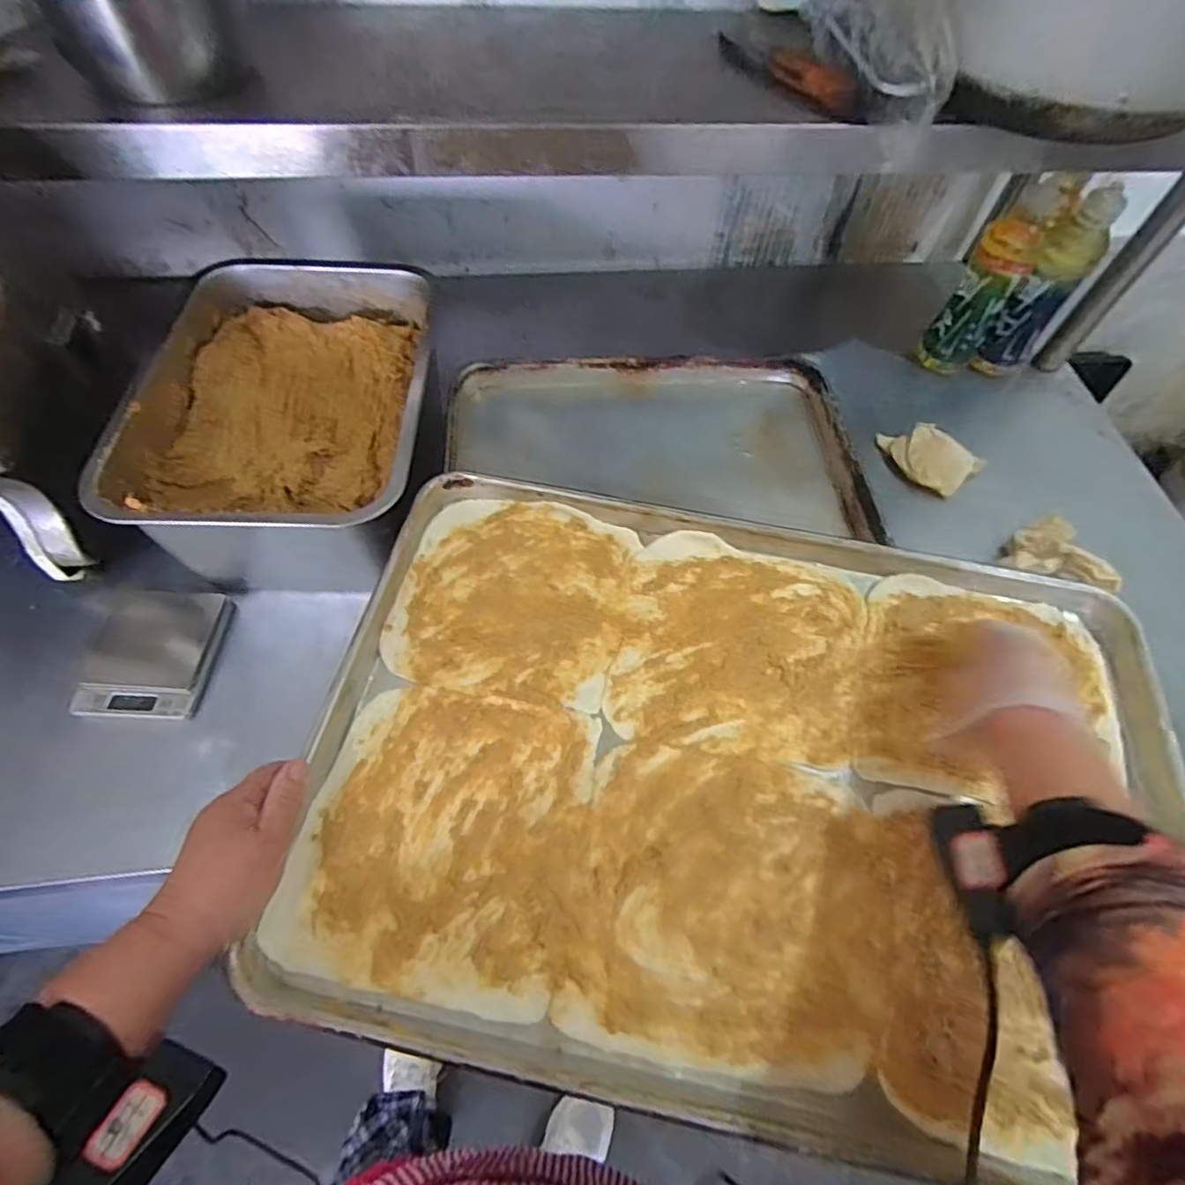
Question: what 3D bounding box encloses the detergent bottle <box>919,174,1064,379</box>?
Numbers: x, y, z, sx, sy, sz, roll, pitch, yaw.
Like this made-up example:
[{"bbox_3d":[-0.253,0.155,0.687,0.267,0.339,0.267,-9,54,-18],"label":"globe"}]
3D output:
[{"bbox_3d":[0.496,-0.382,0.779,0.073,0.225,0.076,36,64,17],"label":"detergent bottle"}]

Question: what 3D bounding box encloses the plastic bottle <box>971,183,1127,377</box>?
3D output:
[{"bbox_3d":[0.555,-0.363,0.771,0.067,0.235,0.059,36,64,17],"label":"plastic bottle"}]

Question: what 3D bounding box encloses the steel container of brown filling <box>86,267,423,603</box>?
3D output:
[{"bbox_3d":[-0.293,-0.181,0.632,0.266,0.148,0.368,-2,60,-4],"label":"steel container of brown filling"}]

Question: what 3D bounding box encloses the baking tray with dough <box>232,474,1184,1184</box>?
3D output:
[{"bbox_3d":[0.107,0.123,0.436,0.583,0.031,0.404,12,61,5],"label":"baking tray with dough"}]

